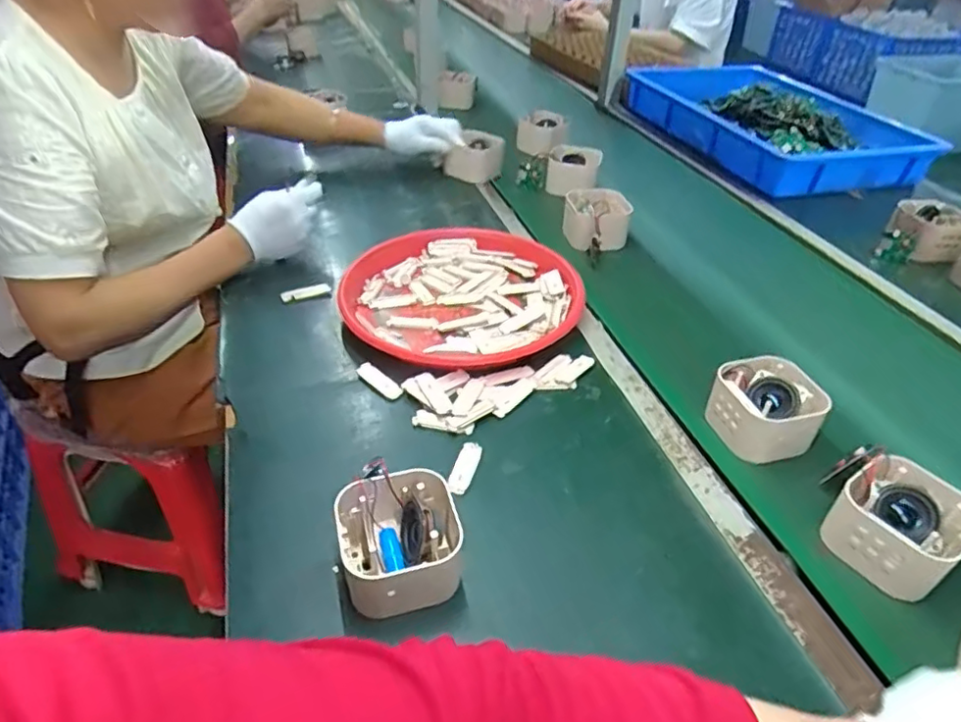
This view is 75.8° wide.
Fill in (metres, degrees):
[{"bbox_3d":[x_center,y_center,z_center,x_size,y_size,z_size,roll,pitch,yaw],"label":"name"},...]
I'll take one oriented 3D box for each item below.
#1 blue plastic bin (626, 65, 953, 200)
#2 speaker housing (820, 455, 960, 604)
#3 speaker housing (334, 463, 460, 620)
[{"bbox_3d":[0.592,-0.507,1.280,0.359,0.093,0.572,-11,42,-16],"label":"blue plastic bin"},{"bbox_3d":[0.338,0.133,0.502,0.086,0.055,0.091,-24,47,-28],"label":"speaker housing"},{"bbox_3d":[-0.061,0.140,0.476,0.093,0.061,0.103,-12,42,-16],"label":"speaker housing"}]

